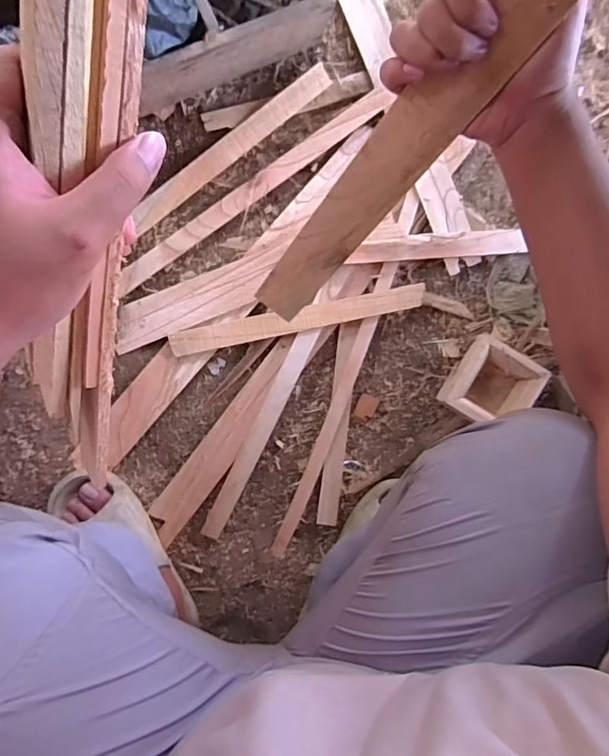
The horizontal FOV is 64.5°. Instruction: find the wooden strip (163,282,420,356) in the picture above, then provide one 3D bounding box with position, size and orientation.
[{"bbox_3d":[-0.006,-0.086,0.706,0.370,0.016,0.034,-12,94,-6],"label":"wooden strip"}]

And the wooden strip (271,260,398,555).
[{"bbox_3d":[0.048,0.053,0.743,0.029,0.009,0.475,20,95,-5],"label":"wooden strip"}]

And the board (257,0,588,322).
[{"bbox_3d":[0.109,-0.216,0.368,0.057,0.571,0.008,39,48,-8],"label":"board"}]

